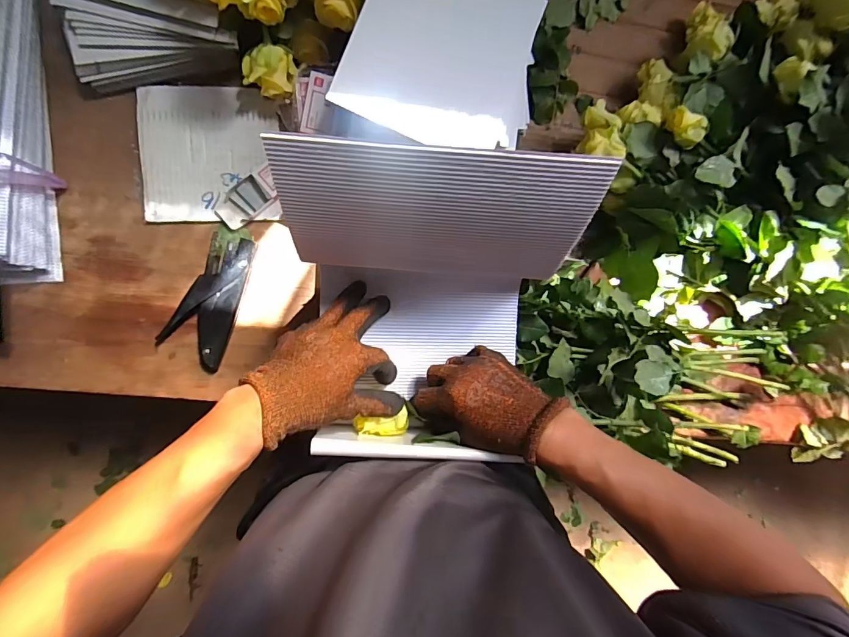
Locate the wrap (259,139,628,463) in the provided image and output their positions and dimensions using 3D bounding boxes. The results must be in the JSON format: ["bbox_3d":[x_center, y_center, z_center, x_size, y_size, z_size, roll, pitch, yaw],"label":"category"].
[{"bbox_3d":[0.008,0.004,0.347,0.211,0.189,0.252,-3,96,-7],"label":"wrap"}]

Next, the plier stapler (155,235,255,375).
[{"bbox_3d":[-0.245,-0.023,0.492,0.073,0.025,0.151,29,91,-9],"label":"plier stapler"}]

